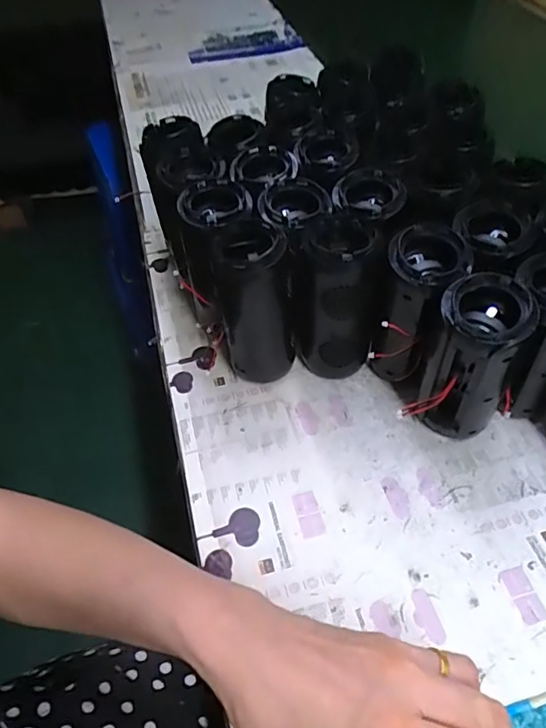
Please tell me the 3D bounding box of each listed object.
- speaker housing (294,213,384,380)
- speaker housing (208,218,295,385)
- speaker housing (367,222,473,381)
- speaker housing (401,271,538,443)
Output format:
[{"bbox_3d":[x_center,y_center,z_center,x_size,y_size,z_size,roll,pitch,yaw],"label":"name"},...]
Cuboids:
[{"bbox_3d":[0.048,-0.049,0.448,0.063,0.144,0.064,-5,49,-4],"label":"speaker housing"},{"bbox_3d":[-0.015,-0.052,0.461,0.067,0.144,0.065,-1,49,-1],"label":"speaker housing"},{"bbox_3d":[0.115,-0.036,0.438,0.056,0.142,0.066,13,50,11],"label":"speaker housing"},{"bbox_3d":[0.145,0.008,0.403,0.061,0.144,0.061,27,54,22],"label":"speaker housing"}]

